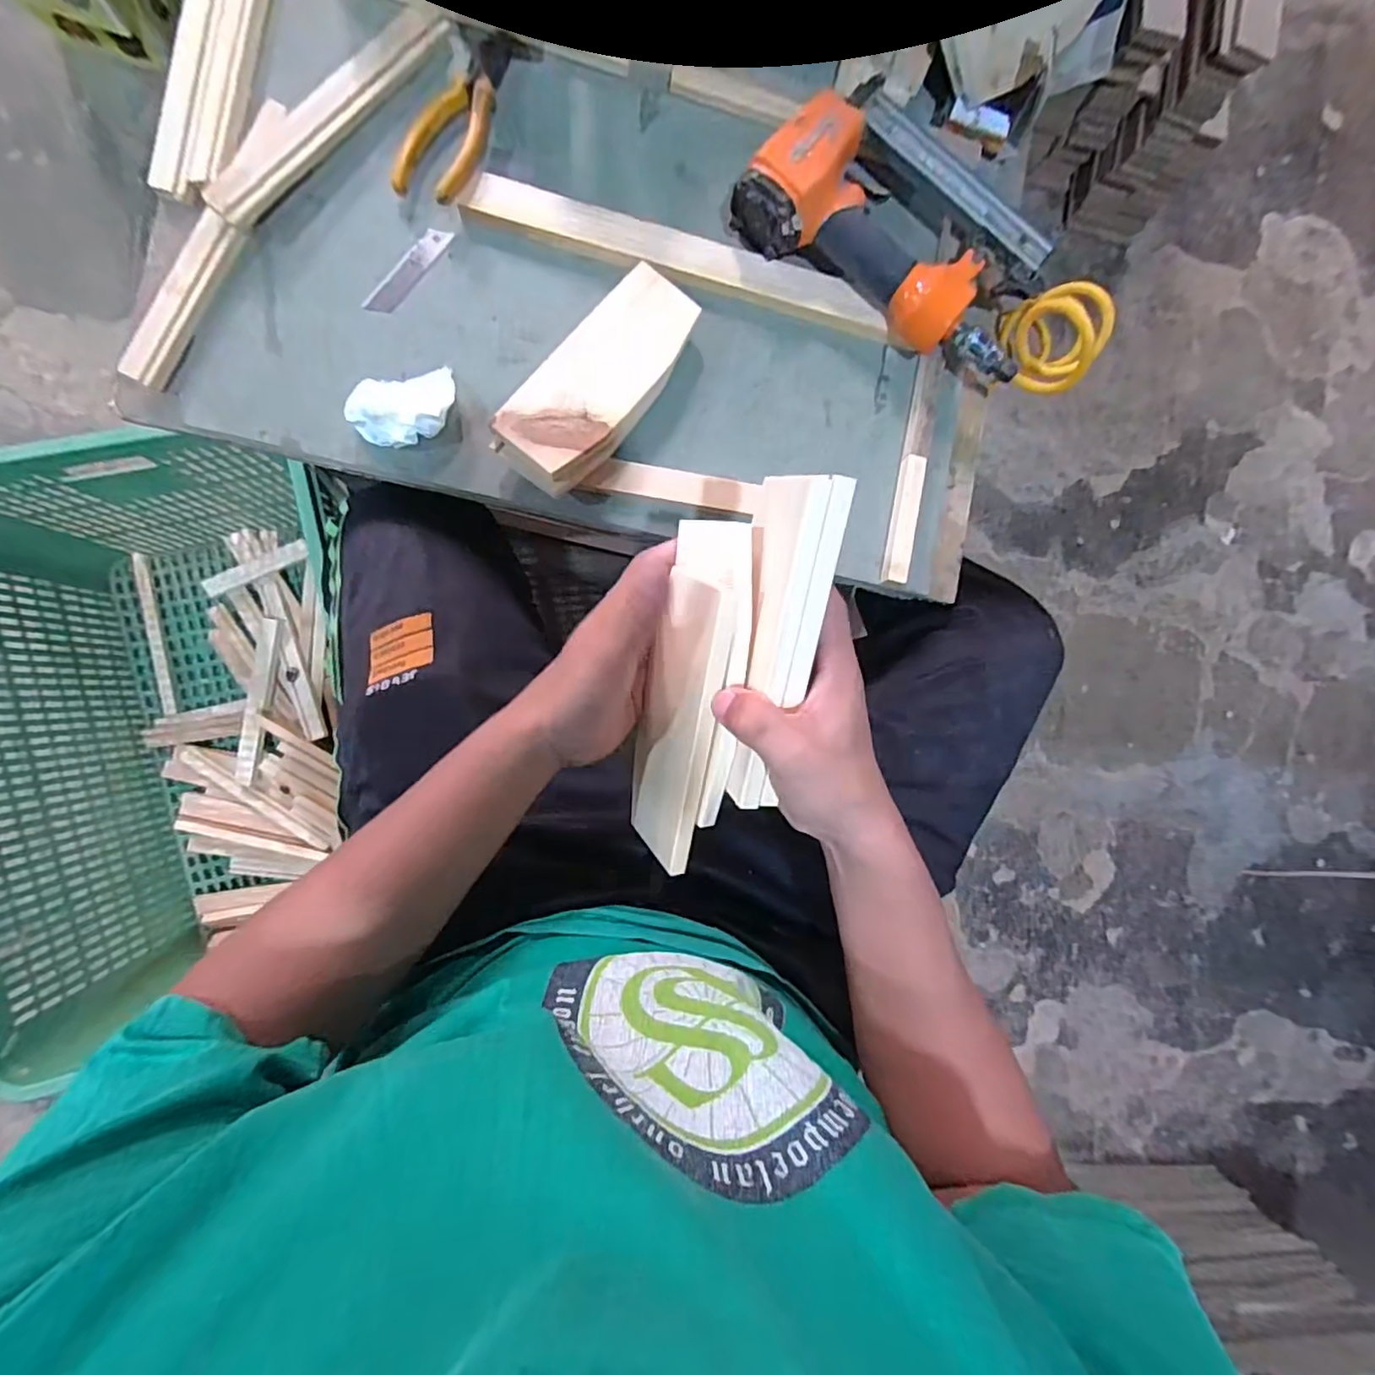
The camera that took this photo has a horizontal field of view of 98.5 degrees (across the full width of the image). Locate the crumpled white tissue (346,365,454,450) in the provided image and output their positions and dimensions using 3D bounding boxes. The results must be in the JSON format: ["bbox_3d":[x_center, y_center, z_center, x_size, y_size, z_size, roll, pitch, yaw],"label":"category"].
[{"bbox_3d":[-0.210,-0.207,0.441,0.078,0.023,0.048,-21,93,-7],"label":"crumpled white tissue"}]

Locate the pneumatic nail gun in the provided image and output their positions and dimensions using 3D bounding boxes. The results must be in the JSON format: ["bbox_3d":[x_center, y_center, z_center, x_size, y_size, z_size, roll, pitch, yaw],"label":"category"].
[{"bbox_3d":[0.177,-0.367,0.479,0.253,0.061,0.157,32,86,-7],"label":"pneumatic nail gun"}]

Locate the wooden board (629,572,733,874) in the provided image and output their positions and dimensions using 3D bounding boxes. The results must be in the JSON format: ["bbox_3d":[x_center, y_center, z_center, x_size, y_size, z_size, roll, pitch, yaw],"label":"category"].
[{"bbox_3d":[-0.007,0.020,0.366,0.012,0.064,0.178,-3,112,-33],"label":"wooden board"}]

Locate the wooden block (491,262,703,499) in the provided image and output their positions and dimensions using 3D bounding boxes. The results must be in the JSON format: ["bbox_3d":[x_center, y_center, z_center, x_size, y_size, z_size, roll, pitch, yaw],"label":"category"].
[{"bbox_3d":[-0.065,-0.234,0.456,0.076,0.037,0.184,37,85,-6],"label":"wooden block"}]

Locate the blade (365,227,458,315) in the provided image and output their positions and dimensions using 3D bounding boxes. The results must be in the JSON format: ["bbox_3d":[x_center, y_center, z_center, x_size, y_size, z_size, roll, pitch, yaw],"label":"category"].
[{"bbox_3d":[-0.213,-0.319,0.455,0.019,0.004,0.084,36,86,-11],"label":"blade"}]

